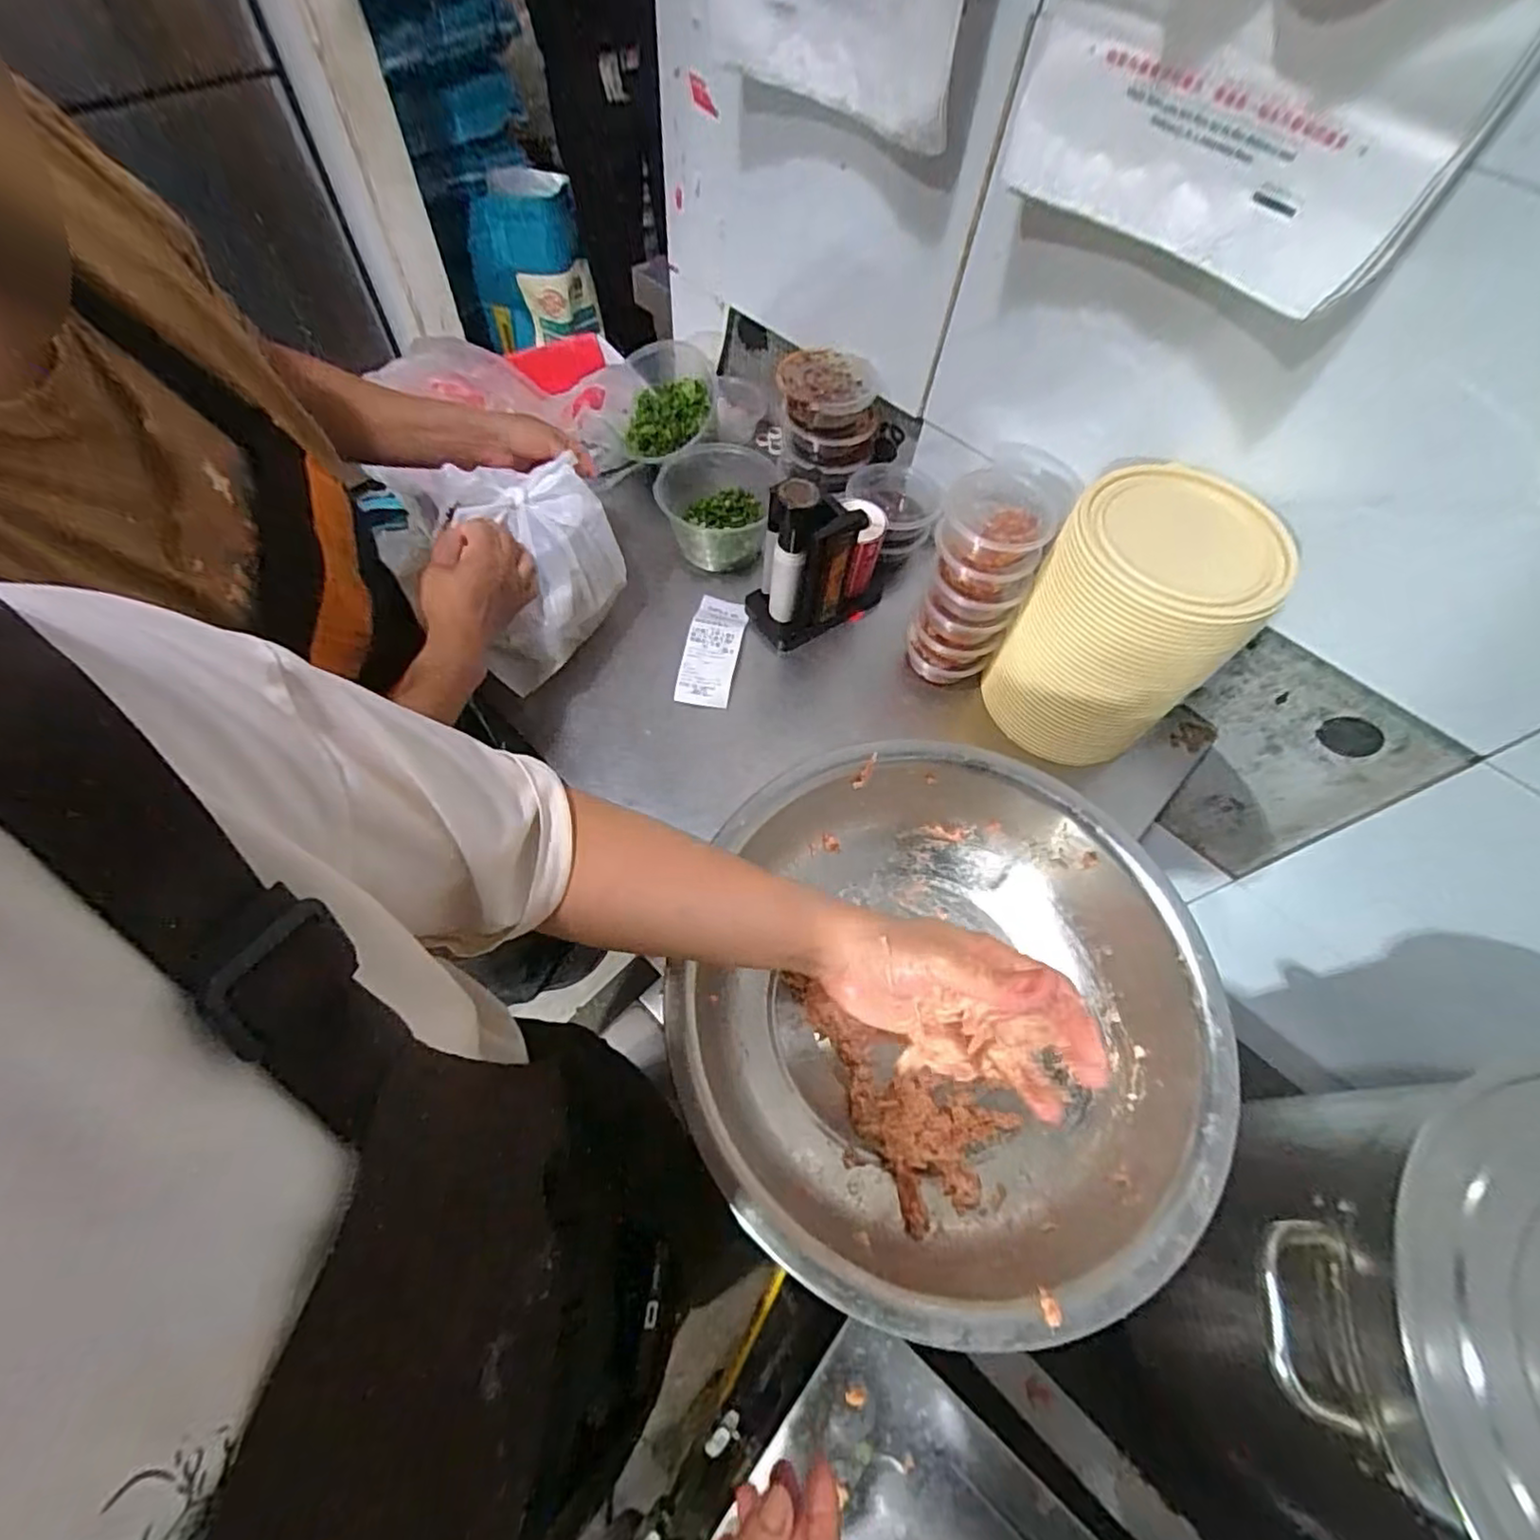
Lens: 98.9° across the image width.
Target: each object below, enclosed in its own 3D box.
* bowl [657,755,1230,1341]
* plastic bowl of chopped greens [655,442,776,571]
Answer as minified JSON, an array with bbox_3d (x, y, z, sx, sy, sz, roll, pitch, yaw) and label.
[{"bbox_3d":[0.123,0.177,0.486,0.339,0.125,0.359,2,58,-3],"label":"bowl"},{"bbox_3d":[-0.064,-0.302,0.757,0.128,0.072,0.126,2,61,-3],"label":"plastic bowl of chopped greens"}]

